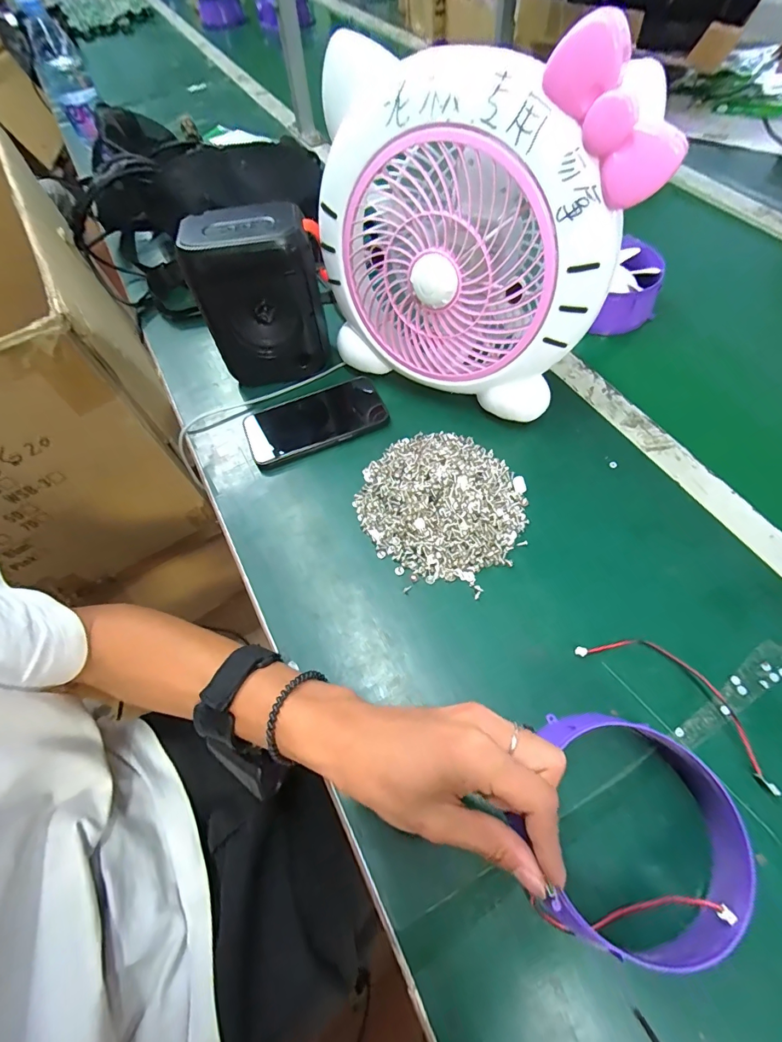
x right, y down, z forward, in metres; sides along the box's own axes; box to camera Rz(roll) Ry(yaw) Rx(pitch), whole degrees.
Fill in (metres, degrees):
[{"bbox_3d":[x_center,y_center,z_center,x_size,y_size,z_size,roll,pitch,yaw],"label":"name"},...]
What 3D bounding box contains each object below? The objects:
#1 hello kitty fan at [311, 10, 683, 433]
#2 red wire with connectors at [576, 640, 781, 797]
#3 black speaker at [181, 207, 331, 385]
[{"bbox_3d":[0.055,-0.220,0.365,0.256,0.250,0.080,18,63,12],"label":"hello kitty fan"},{"bbox_3d":[0.212,0.123,0.308,0.140,0.015,0.048,37,71,19],"label":"red wire with connectors"},{"bbox_3d":[-0.138,-0.231,0.453,0.122,0.154,0.082,-16,62,-6],"label":"black speaker"}]

